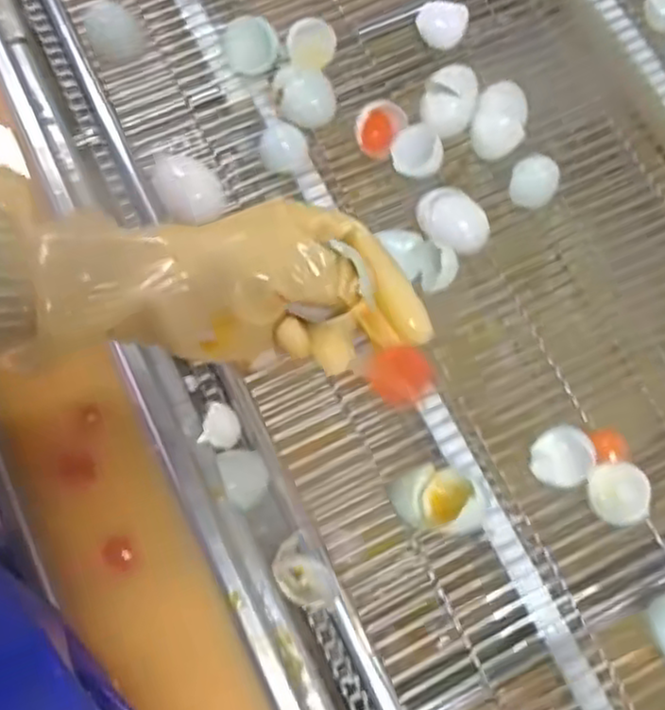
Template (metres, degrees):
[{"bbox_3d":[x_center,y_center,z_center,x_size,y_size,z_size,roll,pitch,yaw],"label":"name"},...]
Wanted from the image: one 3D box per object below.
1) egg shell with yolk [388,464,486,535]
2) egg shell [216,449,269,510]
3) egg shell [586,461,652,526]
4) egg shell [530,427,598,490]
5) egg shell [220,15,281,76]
[{"bbox_3d":[0.076,0.106,0.511,0.067,0.034,0.046,11,72,3],"label":"egg shell with yolk"},{"bbox_3d":[-0.060,0.085,0.487,0.031,0.019,0.041,-19,73,-7],"label":"egg shell"},{"bbox_3d":[0.207,0.101,0.510,0.037,0.032,0.043,-17,73,-6],"label":"egg shell"},{"bbox_3d":[0.169,0.078,0.521,0.043,0.027,0.042,-17,73,-6],"label":"egg shell"},{"bbox_3d":[-0.071,-0.269,0.610,0.048,0.035,0.031,-2,71,-1],"label":"egg shell"}]

